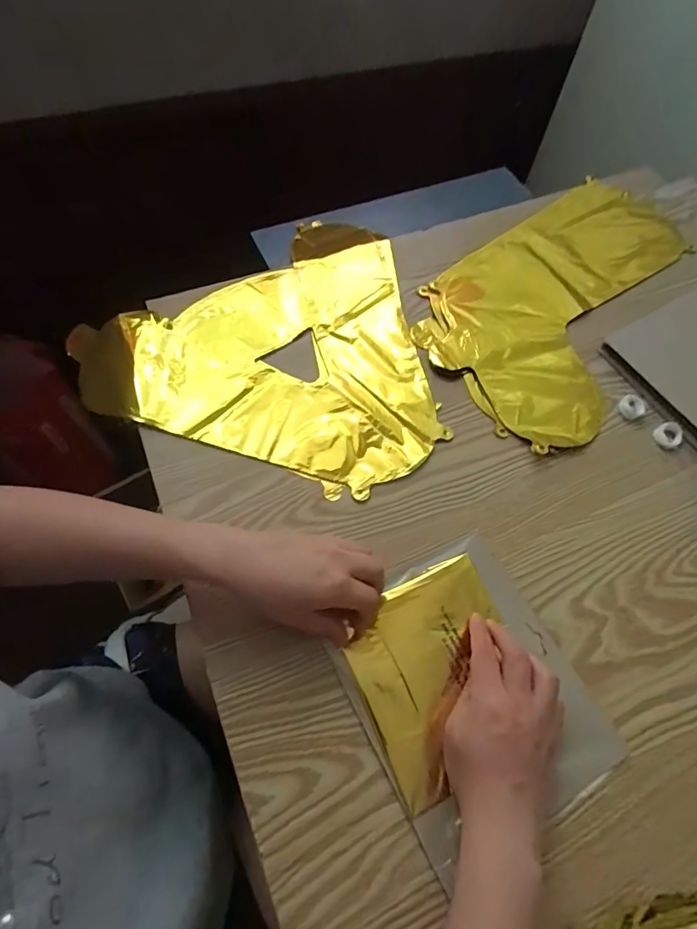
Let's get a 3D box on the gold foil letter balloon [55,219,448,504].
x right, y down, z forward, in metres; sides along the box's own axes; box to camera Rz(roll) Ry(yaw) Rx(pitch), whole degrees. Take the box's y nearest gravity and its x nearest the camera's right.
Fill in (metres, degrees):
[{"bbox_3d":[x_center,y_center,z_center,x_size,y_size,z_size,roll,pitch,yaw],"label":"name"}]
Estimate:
[{"bbox_3d":[-0.063,-0.105,0.496,0.362,0.055,0.330,-31,69,-18],"label":"gold foil letter balloon"}]

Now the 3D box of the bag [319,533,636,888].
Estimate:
[{"bbox_3d":[0.090,0.170,0.357,0.161,0.007,0.192,-25,67,-15],"label":"bag"}]

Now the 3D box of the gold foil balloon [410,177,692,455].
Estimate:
[{"bbox_3d":[0.263,-0.201,0.548,0.408,0.009,0.232,-40,72,-20],"label":"gold foil balloon"}]

